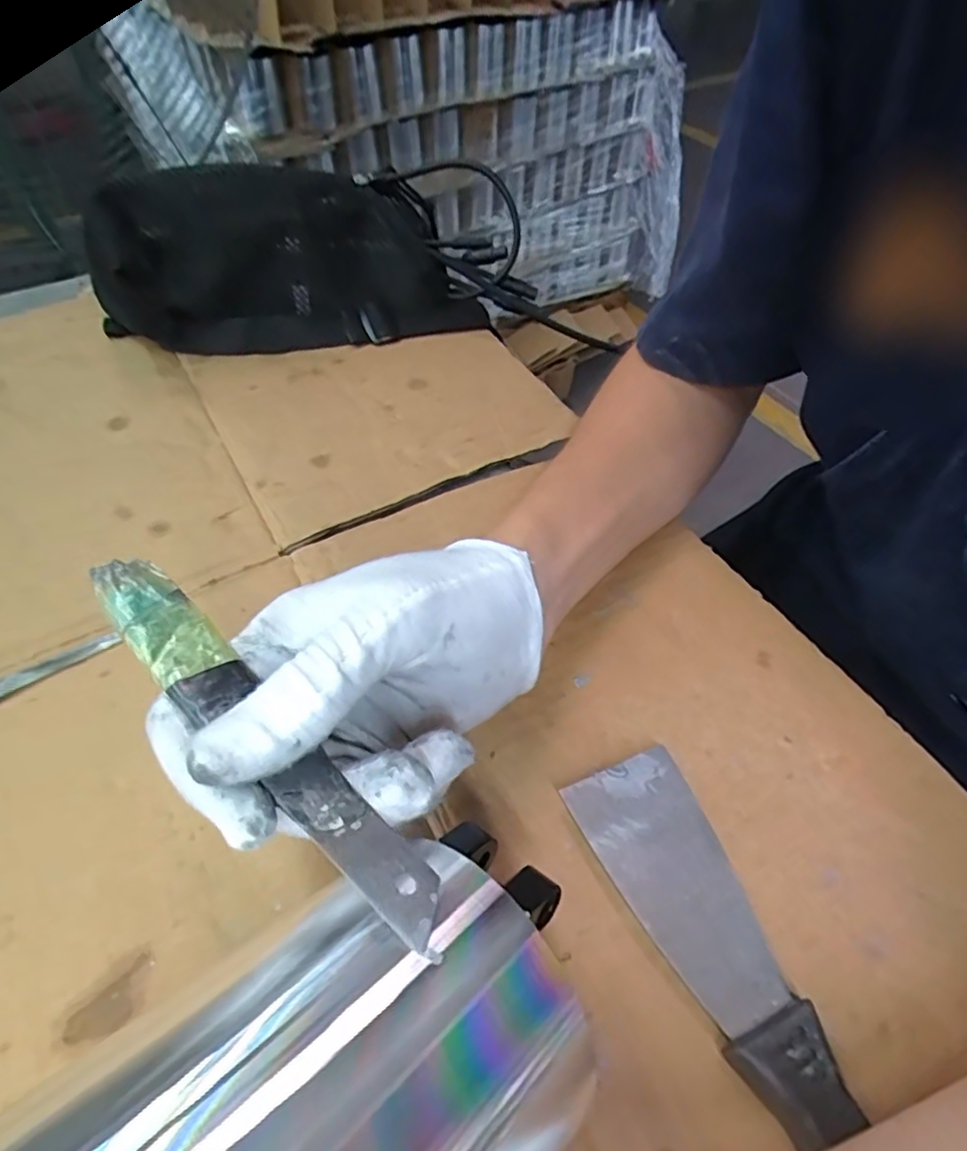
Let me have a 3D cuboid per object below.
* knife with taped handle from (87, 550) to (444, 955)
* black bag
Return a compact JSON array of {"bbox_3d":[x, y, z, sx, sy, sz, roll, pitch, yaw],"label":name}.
[{"bbox_3d":[-0.062,0.042,0.168,0.139,0.007,0.020,41,61,18],"label":"knife with taped handle"},{"bbox_3d":[-0.126,-0.209,0.406,0.233,0.100,0.064,-15,54,-14],"label":"black bag"}]

